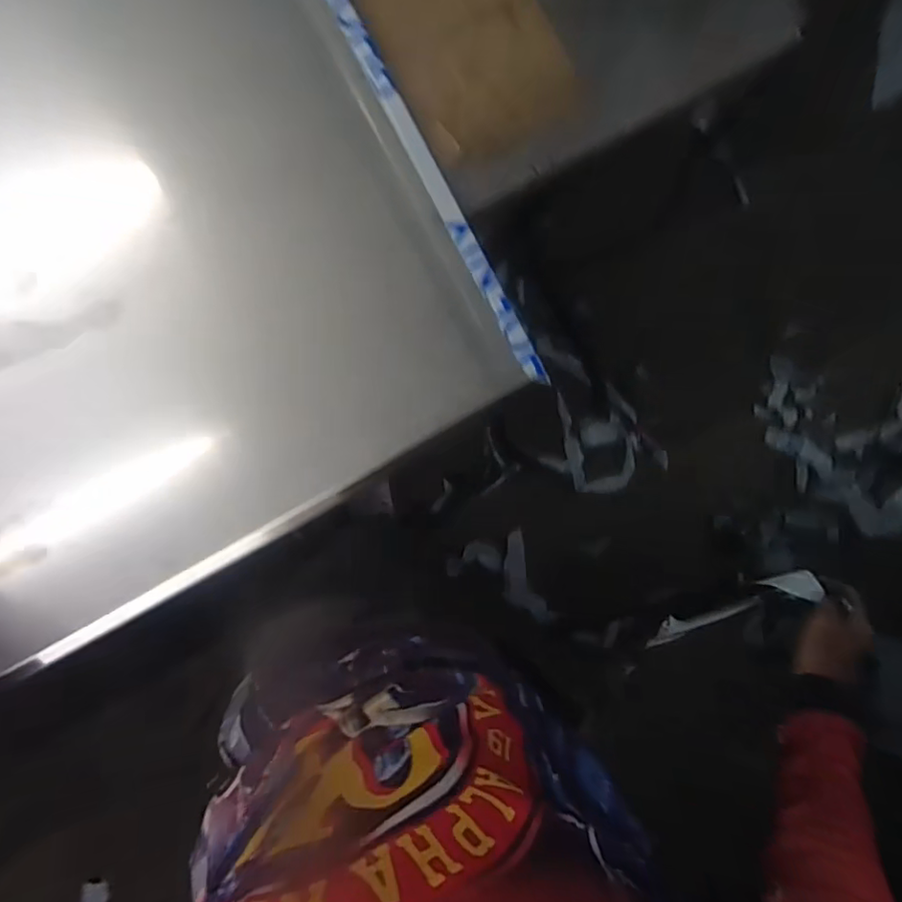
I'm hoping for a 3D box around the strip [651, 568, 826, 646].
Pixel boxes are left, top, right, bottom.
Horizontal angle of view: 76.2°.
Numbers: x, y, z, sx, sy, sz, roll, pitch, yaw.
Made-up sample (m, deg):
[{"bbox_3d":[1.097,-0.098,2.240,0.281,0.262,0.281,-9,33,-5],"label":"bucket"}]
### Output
[{"bbox_3d":[0.325,0.202,0.711,0.027,0.285,0.027,26,53,-7],"label":"strip"}]

